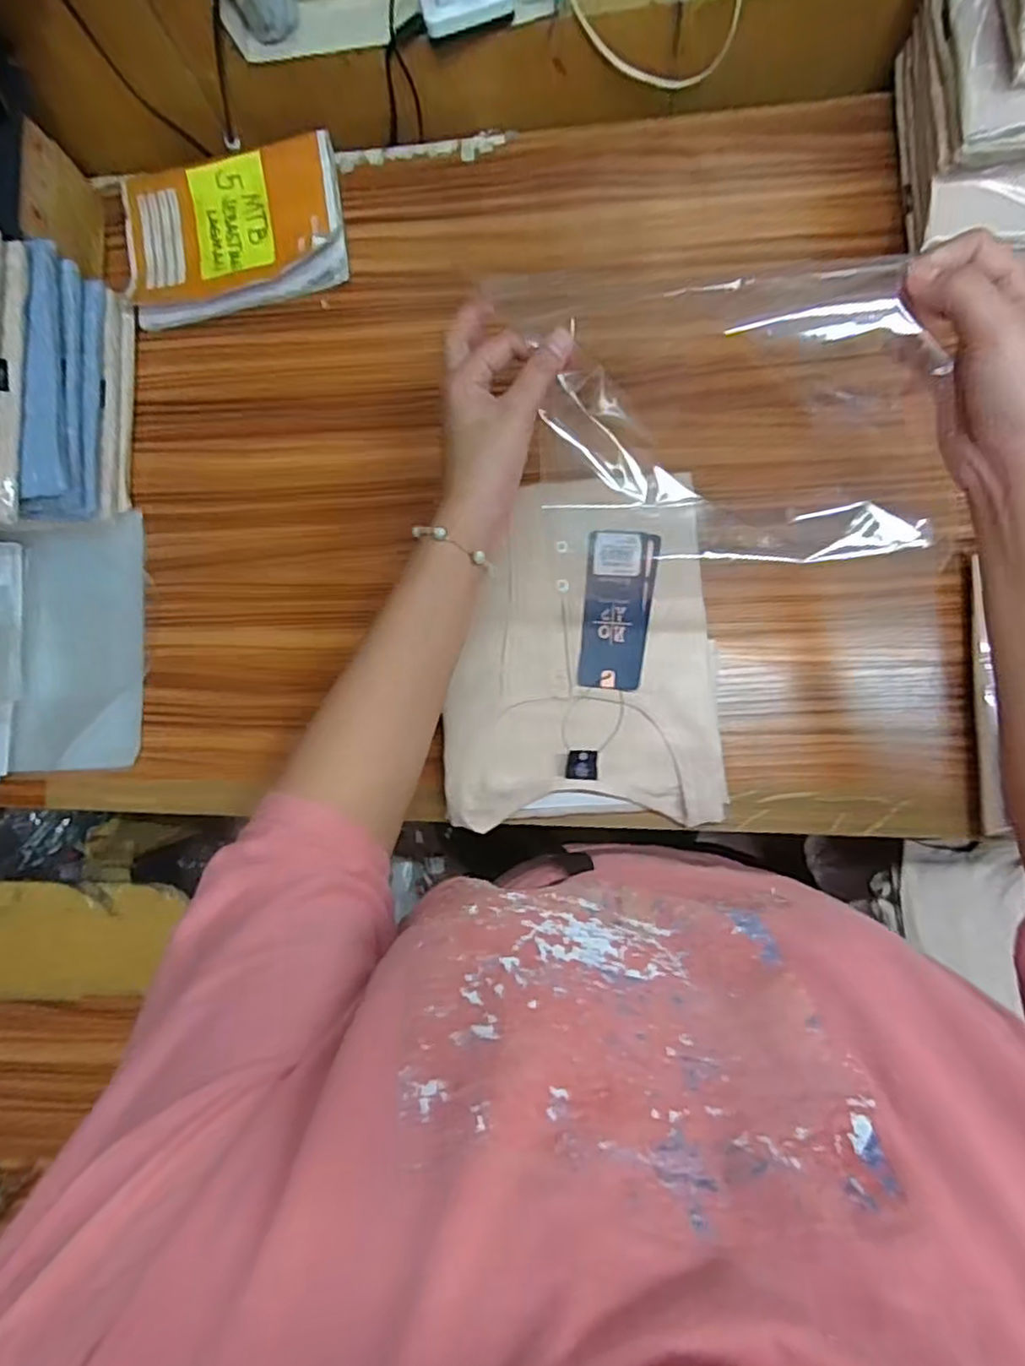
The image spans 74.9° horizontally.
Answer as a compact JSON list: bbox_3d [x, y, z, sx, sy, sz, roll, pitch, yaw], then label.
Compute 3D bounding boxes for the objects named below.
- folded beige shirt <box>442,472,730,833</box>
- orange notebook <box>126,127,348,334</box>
[{"bbox_3d":[0.052,-0.024,0.518,0.206,0.033,0.256,-2,83,7],"label":"folded beige shirt"},{"bbox_3d":[-0.254,-0.412,0.612,0.200,0.021,0.142,-11,82,6],"label":"orange notebook"}]

